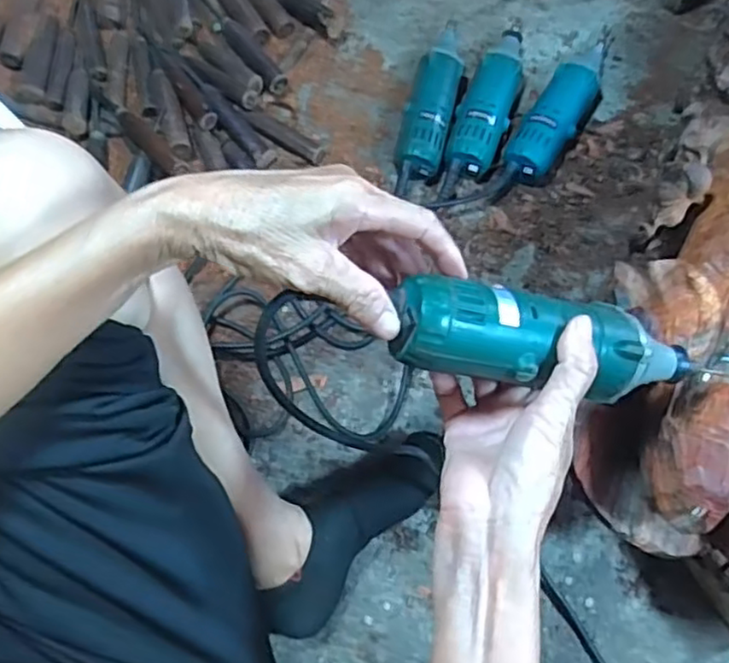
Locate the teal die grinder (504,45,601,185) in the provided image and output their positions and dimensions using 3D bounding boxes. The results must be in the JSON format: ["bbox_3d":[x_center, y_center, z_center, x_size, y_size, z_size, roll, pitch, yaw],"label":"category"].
[{"bbox_3d":[0.227,-0.260,0.781,0.057,0.051,0.225,32,73,10],"label":"teal die grinder"}]

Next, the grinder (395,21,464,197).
[{"bbox_3d":[0.080,-0.270,0.783,0.053,0.055,0.232,13,71,3],"label":"grinder"}]

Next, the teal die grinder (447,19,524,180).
[{"bbox_3d":[0.148,-0.277,0.790,0.058,0.050,0.229,17,71,5],"label":"teal die grinder"}]

